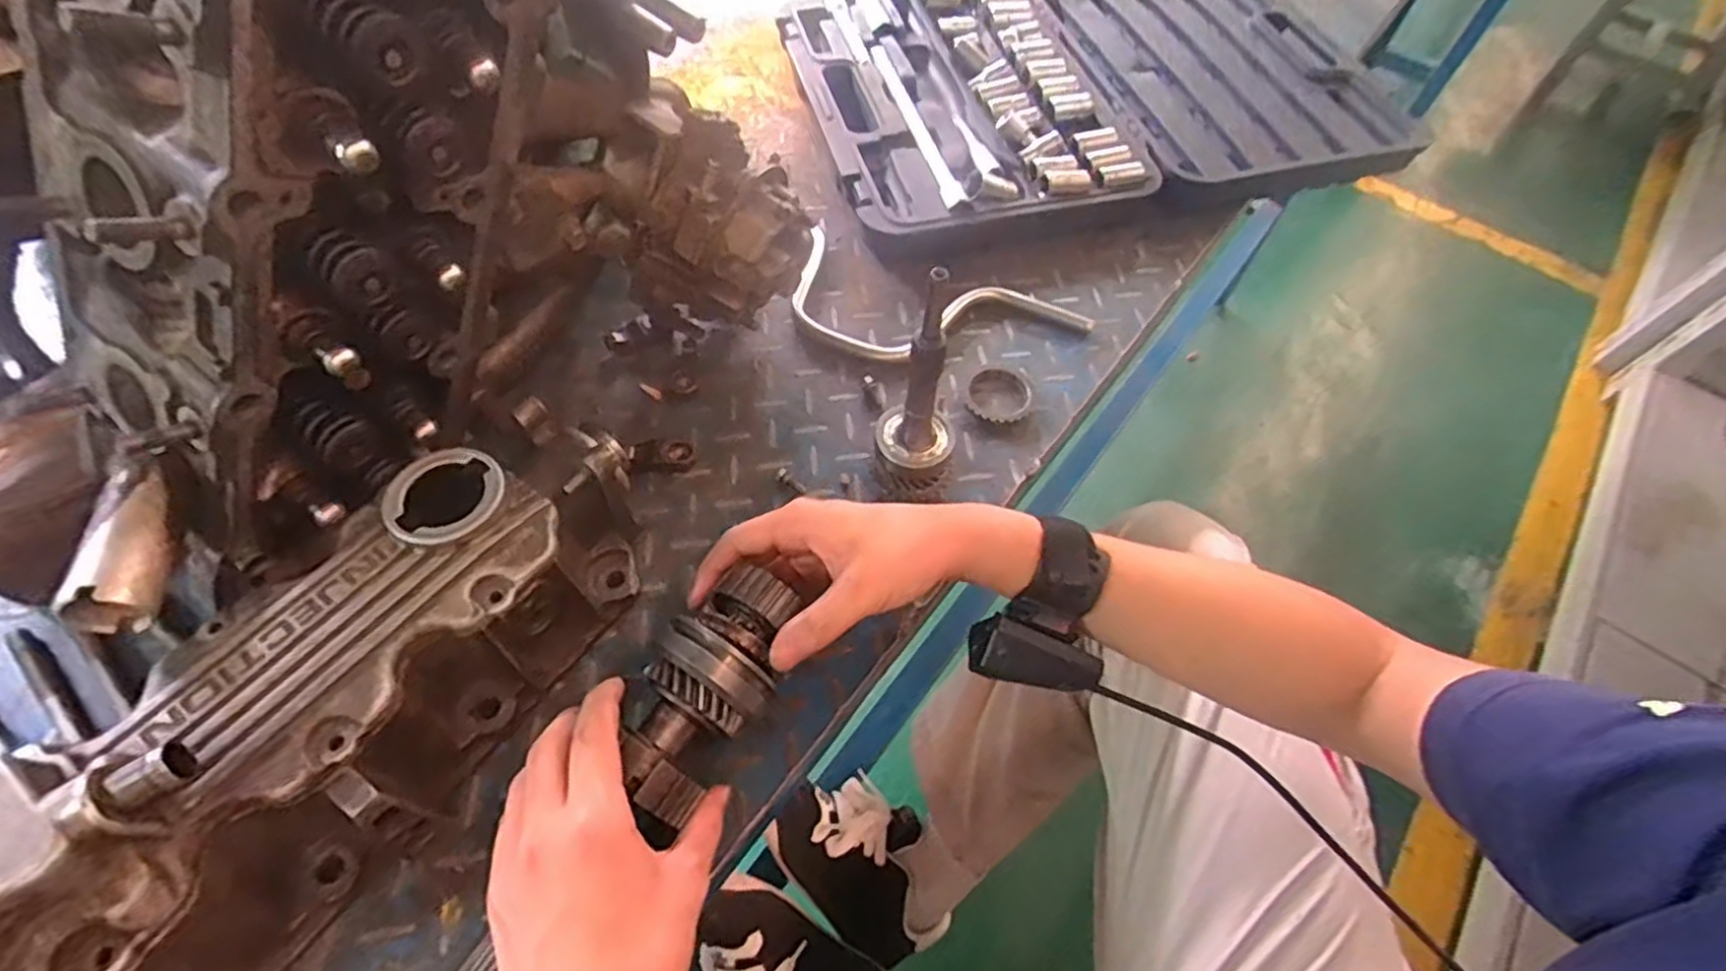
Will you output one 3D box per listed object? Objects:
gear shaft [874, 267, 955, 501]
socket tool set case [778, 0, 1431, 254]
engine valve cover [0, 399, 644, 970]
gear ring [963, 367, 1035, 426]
[{"bbox_3d":[0.035,-0.047,0.436,0.051,0.154,0.044,6,56,1],"label":"gear shaft"},{"bbox_3d":[0.235,-0.412,0.740,0.576,0.049,0.400,-10,58,-10],"label":"socket tool set case"},{"bbox_3d":[-0.272,0.133,0.318,0.111,0.121,0.453,30,60,16],"label":"engine valve cover"},{"bbox_3d":[0.099,-0.067,0.540,0.054,0.007,0.051,1,56,-2],"label":"gear ring"}]

